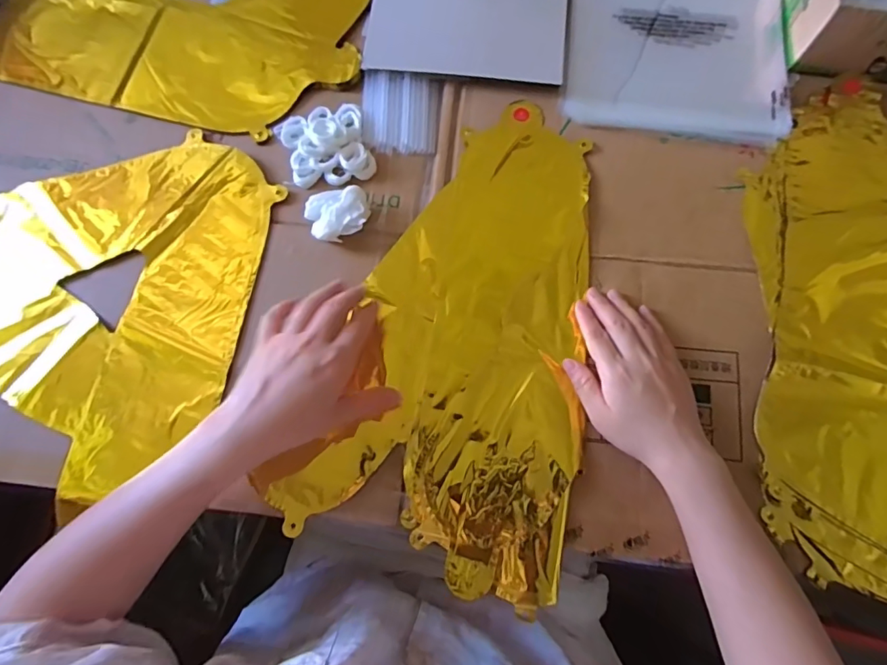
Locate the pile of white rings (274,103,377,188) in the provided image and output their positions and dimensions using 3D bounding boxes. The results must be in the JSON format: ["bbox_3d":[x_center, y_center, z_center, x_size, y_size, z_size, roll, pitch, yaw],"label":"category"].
[{"bbox_3d":[-0.110,-0.177,0.463,0.076,0.022,0.081,-17,77,-2],"label":"pile of white rings"}]

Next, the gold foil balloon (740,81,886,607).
[{"bbox_3d":[0.370,0.004,0.414,0.222,0.009,0.449,1,77,2],"label":"gold foil balloon"}]

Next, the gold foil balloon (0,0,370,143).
[{"bbox_3d":[-0.279,-0.317,0.515,0.394,0.015,0.221,10,77,4],"label":"gold foil balloon"}]

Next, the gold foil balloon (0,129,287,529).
[{"bbox_3d":[-0.319,-0.056,0.442,0.334,0.017,0.318,35,80,9],"label":"gold foil balloon"}]

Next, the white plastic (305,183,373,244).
[{"bbox_3d":[-0.092,-0.104,0.444,0.054,0.023,0.046,-20,77,-3],"label":"white plastic"}]

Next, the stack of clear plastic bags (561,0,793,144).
[{"bbox_3d":[0.235,-0.298,0.506,0.213,0.020,0.223,9,73,2],"label":"stack of clear plastic bags"}]

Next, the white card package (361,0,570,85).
[{"bbox_3d":[0.026,-0.325,0.503,0.194,0.008,0.156,6,77,3],"label":"white card package"}]

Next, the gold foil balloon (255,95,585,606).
[{"bbox_3d":[0.034,-0.007,0.432,0.219,0.015,0.402,18,78,6],"label":"gold foil balloon"}]

